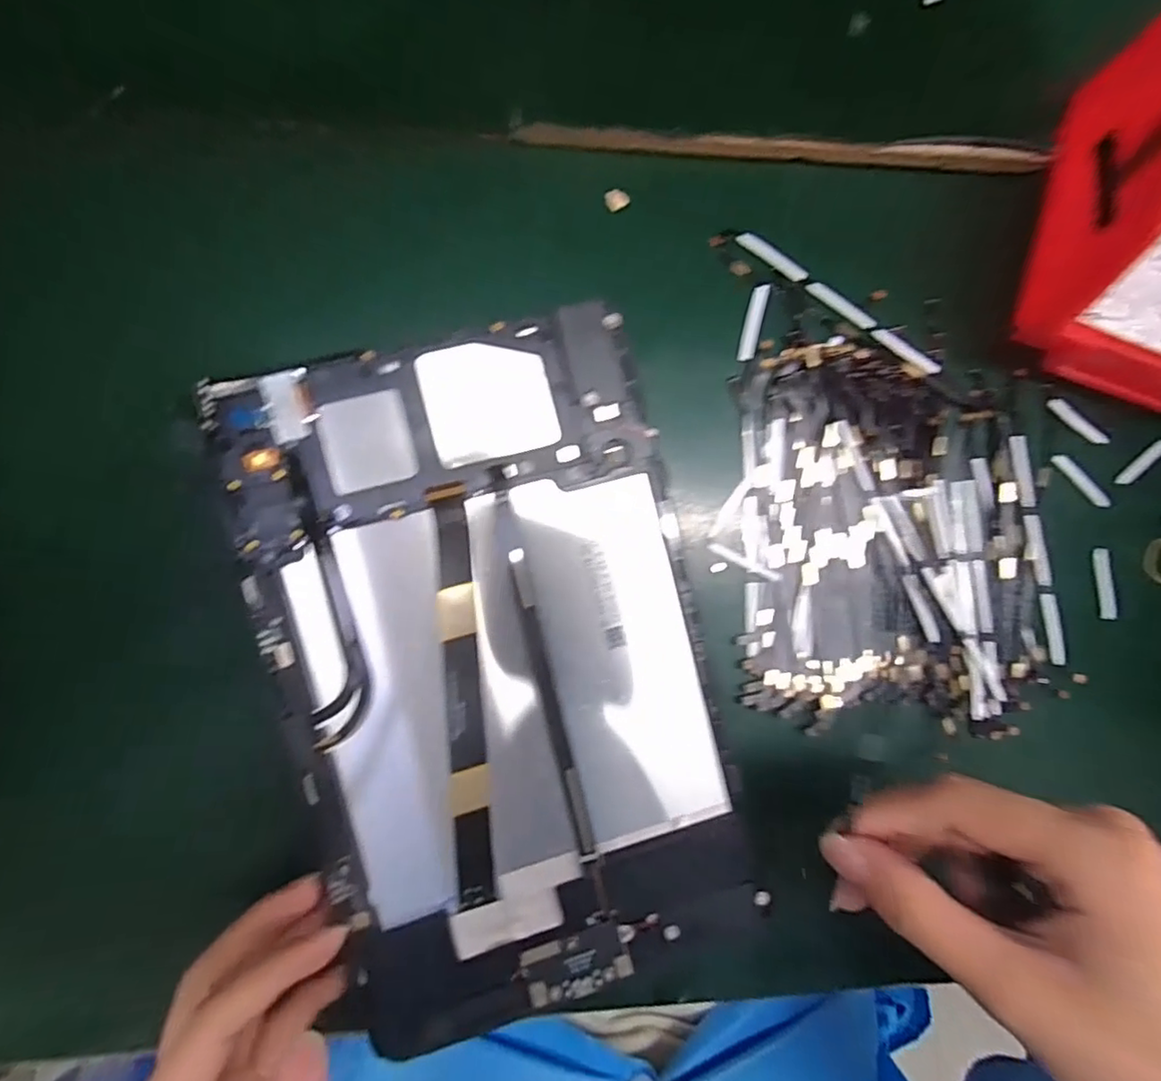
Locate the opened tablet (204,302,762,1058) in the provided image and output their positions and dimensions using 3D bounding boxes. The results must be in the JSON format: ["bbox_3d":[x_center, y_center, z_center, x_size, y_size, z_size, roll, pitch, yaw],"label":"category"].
[{"bbox_3d":[-0.028,0.046,0.220,0.148,0.011,0.232,-13,90,-8],"label":"opened tablet"}]

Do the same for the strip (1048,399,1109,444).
[{"bbox_3d":[0.229,-0.053,0.284,0.033,0.005,0.005,36,84,-5],"label":"strip"}]

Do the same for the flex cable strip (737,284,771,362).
[{"bbox_3d":[0.074,-0.092,0.261,0.007,0.004,0.034,15,86,-7],"label":"flex cable strip"}]

